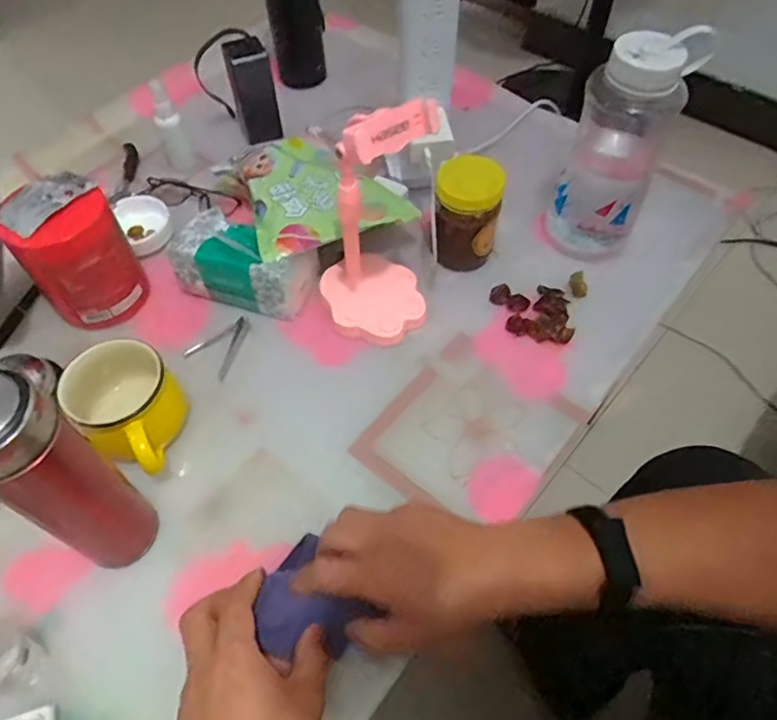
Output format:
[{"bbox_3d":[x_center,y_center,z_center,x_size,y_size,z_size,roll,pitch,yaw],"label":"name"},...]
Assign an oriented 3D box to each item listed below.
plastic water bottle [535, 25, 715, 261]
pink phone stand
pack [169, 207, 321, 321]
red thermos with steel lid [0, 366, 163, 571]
[{"bbox_3d":[0.256,-0.235,0.644,0.099,0.238,0.121,26,60,16],"label":"plastic water bottle"},{"bbox_3d":[-0.015,-0.121,0.549,0.103,0.252,0.104,-8,56,-6],"label":"pink phone stand"},{"bbox_3d":[-0.154,-0.109,0.649,0.138,0.078,0.089,15,57,9],"label":"pack"},{"bbox_3d":[-0.228,0.092,0.425,0.063,0.246,0.060,37,63,22],"label":"red thermos with steel lid"}]

